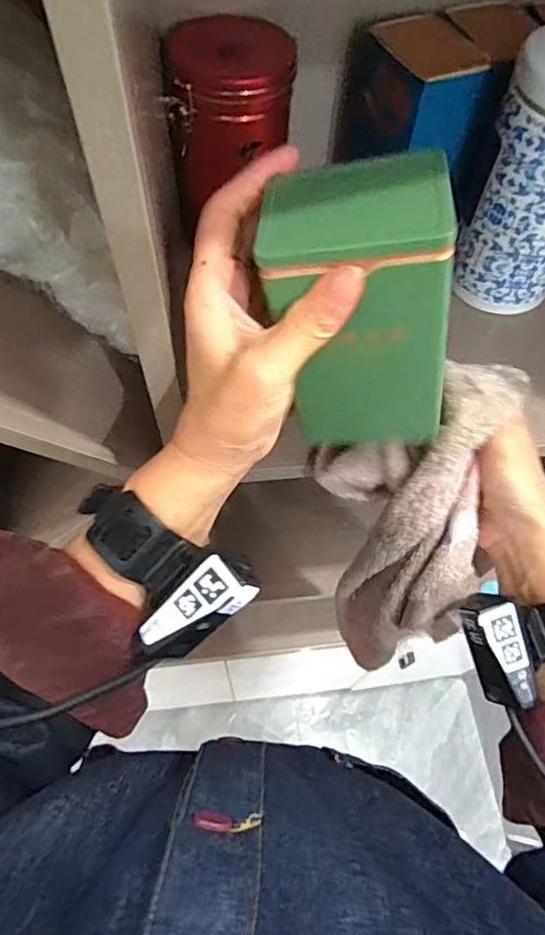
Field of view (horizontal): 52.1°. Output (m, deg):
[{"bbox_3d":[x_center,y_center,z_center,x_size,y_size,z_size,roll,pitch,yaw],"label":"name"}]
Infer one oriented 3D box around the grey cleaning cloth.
[{"bbox_3d":[0.081,0.054,0.406,0.125,0.263,0.066,16,30,7],"label":"grey cleaning cloth"}]

